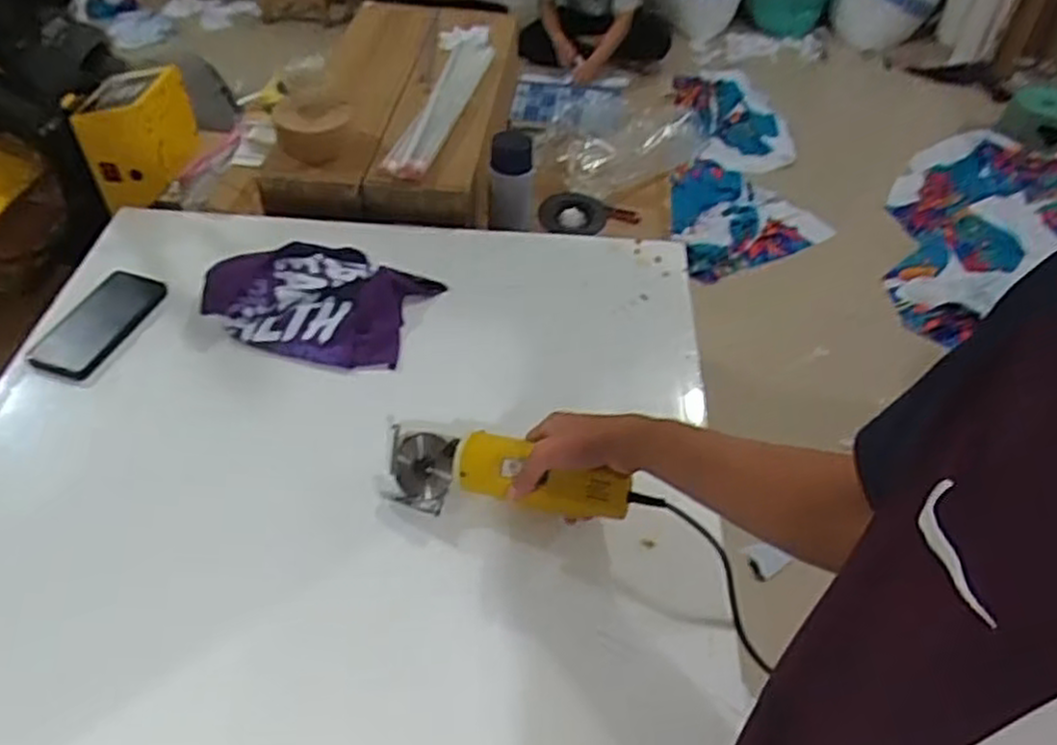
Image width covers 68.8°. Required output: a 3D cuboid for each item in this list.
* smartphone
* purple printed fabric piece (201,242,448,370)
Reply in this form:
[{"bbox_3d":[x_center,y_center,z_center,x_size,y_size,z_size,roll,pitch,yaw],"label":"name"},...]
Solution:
[{"bbox_3d":[-0.529,-0.063,0.952,0.087,0.011,0.177,14,48,10],"label":"smartphone"},{"bbox_3d":[-0.264,-0.096,0.965,0.265,0.039,0.187,13,48,9],"label":"purple printed fabric piece"}]

